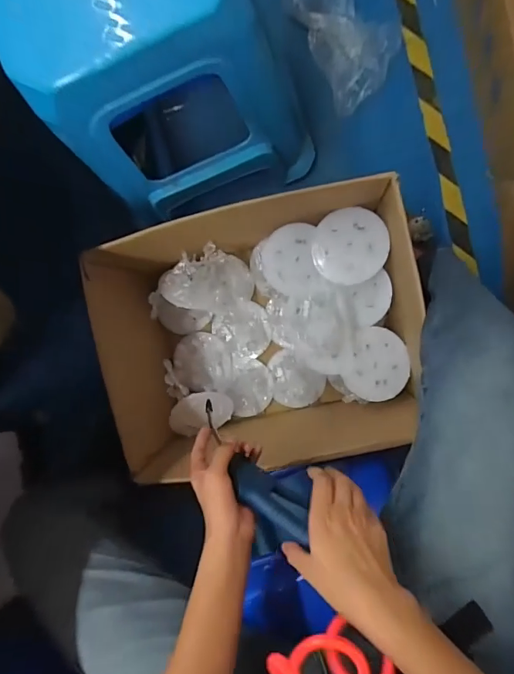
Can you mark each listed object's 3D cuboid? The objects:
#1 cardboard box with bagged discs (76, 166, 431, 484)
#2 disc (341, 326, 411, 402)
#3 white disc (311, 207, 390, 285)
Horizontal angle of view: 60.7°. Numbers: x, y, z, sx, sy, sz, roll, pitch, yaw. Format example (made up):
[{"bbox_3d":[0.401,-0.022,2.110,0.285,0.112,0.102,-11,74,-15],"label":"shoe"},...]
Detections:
[{"bbox_3d":[0.029,-0.006,0.811,0.470,0.275,0.398,-12,92,8],"label":"cardboard box with bagged discs"},{"bbox_3d":[0.211,0.048,0.770,0.111,0.023,0.122,0,93,7],"label":"disc"},{"bbox_3d":[0.159,-0.155,0.754,0.125,0.014,0.124,3,106,10],"label":"white disc"}]

